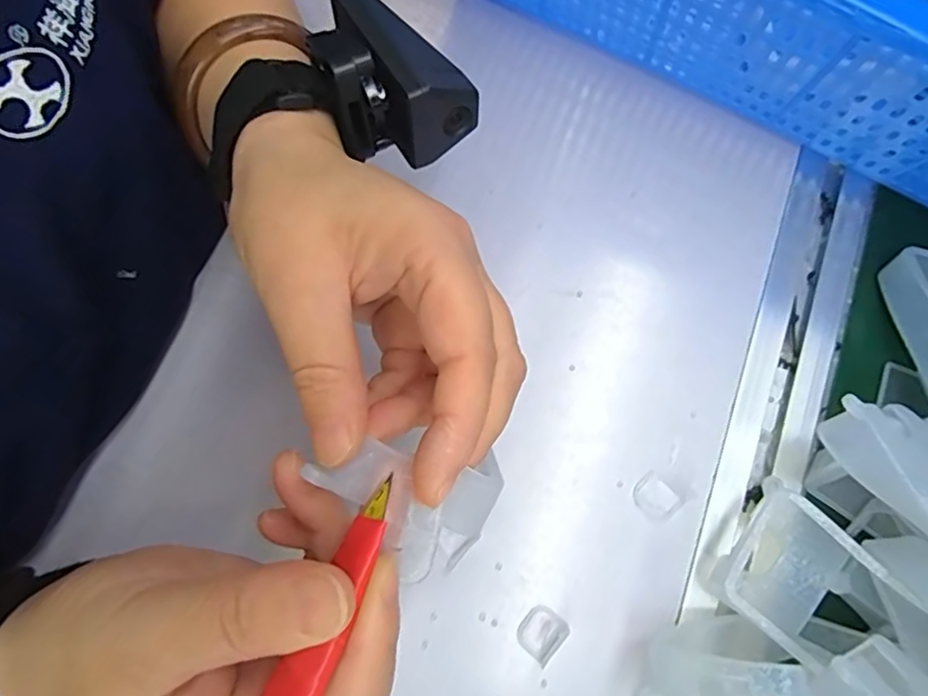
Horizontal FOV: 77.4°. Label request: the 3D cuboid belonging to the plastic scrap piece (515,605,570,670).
[{"bbox_3d":[0.034,0.125,0.252,0.018,0.004,0.021,38,81,8],"label":"plastic scrap piece"}]

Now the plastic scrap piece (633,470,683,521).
[{"bbox_3d":[0.087,0.068,0.263,0.016,0.004,0.019,-43,81,-8],"label":"plastic scrap piece"}]

